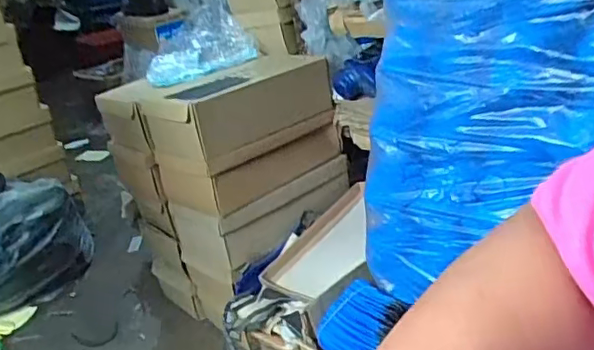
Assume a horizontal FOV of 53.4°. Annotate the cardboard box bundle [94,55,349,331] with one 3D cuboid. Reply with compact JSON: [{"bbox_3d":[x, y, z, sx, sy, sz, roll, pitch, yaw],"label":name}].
[{"bbox_3d":[-0.135,0.011,1.219,0.334,0.454,0.348,-25,29,-34],"label":"cardboard box bundle"}]

